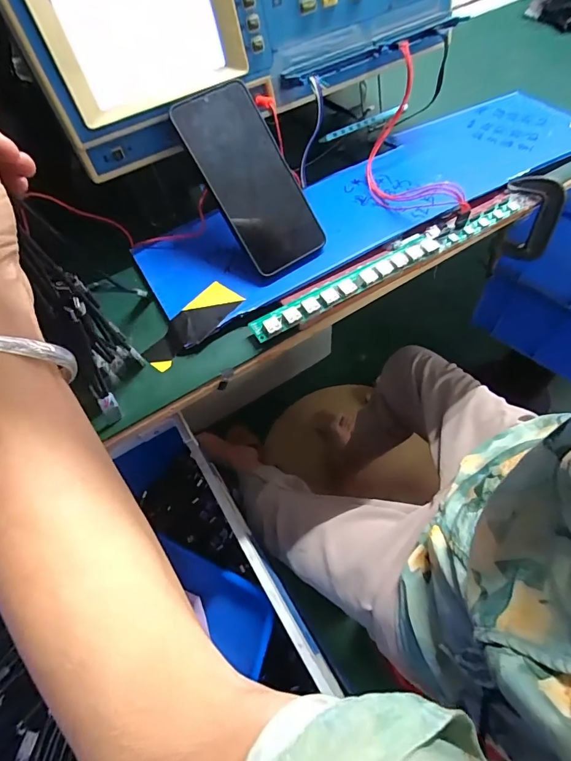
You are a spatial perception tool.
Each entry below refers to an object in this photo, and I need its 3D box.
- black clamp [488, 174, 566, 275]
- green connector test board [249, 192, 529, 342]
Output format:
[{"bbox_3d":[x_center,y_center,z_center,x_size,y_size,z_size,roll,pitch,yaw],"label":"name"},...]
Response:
[{"bbox_3d":[0.270,-0.171,0.462,0.057,0.114,0.028,17,61,15],"label":"black clamp"},{"bbox_3d":[0.109,-0.120,0.389,0.319,0.011,0.033,-28,60,-12],"label":"green connector test board"}]

